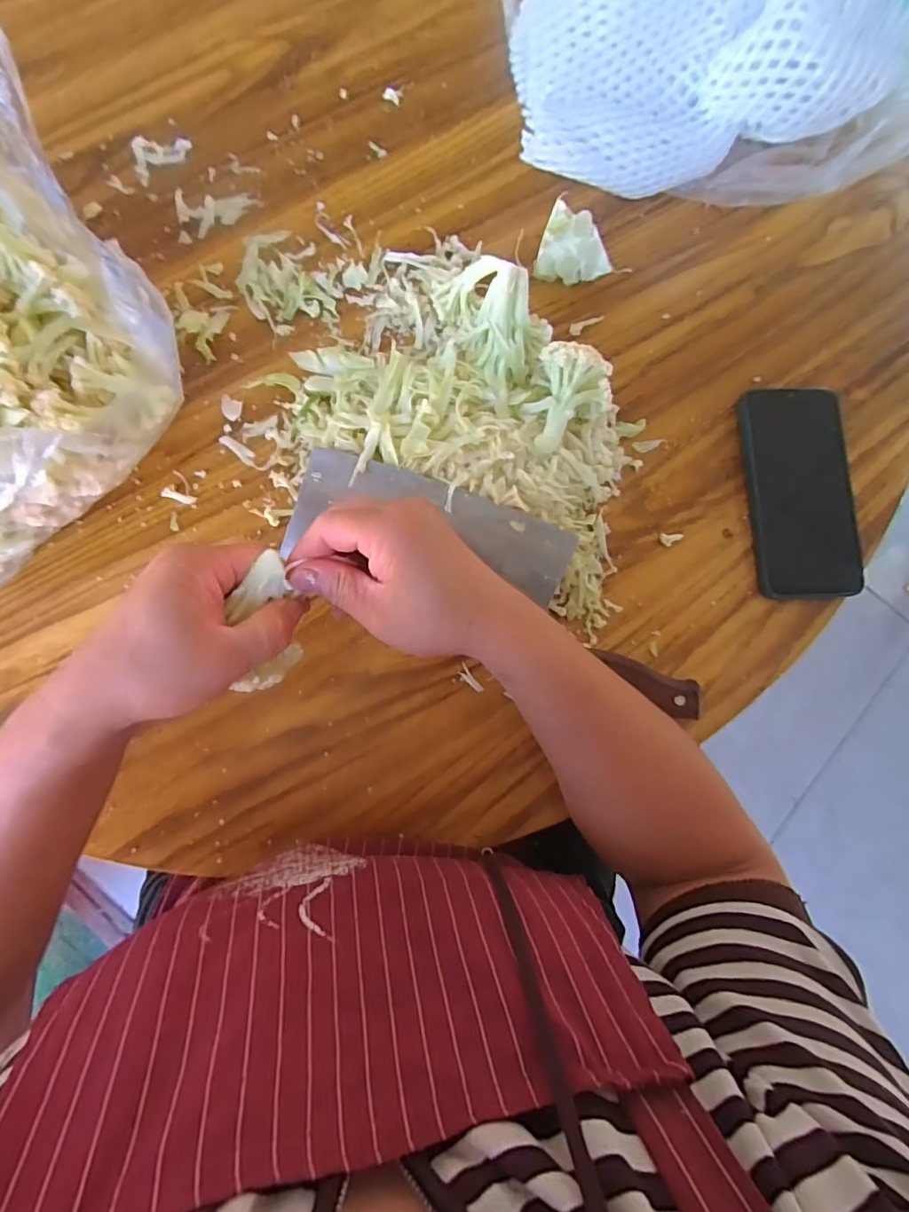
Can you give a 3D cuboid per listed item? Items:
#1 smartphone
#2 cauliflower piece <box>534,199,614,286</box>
[{"bbox_3d":[0.256,-0.085,0.395,0.073,0.013,0.158,-1,82,-1],"label":"smartphone"},{"bbox_3d":[0.092,-0.265,0.408,0.053,0.045,0.029,24,82,0],"label":"cauliflower piece"}]

